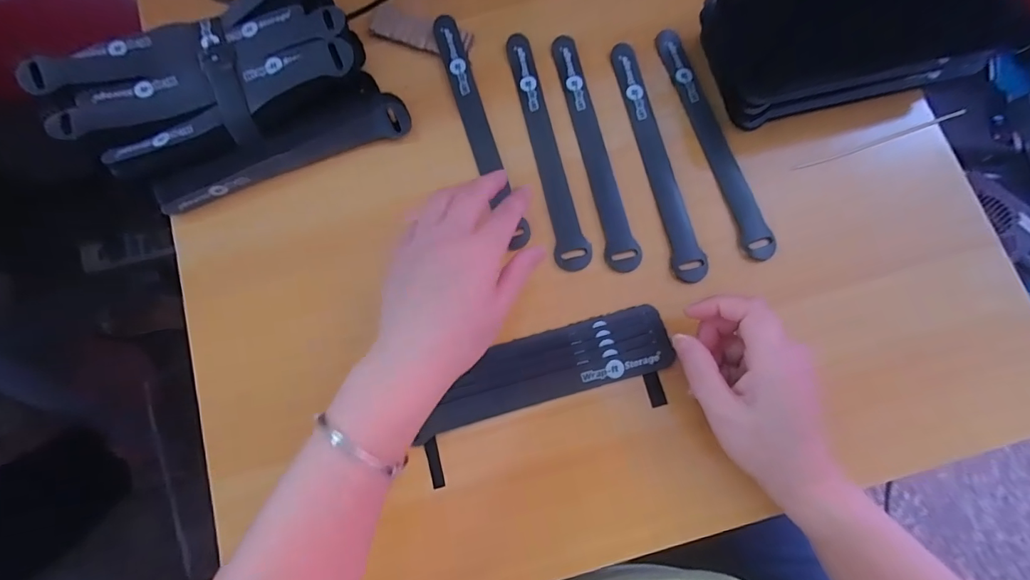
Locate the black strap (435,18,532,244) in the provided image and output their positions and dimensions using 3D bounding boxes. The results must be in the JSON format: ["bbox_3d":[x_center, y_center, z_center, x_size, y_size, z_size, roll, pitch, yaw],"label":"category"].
[{"bbox_3d":[-0.029,-0.131,0.379,0.021,0.008,0.209,-18,78,-3],"label":"black strap"}]

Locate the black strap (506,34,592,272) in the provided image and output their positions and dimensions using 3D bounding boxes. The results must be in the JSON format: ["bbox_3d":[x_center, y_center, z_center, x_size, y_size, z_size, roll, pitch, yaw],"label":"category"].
[{"bbox_3d":[0.025,-0.115,0.375,0.025,0.004,0.207,-12,75,2],"label":"black strap"}]

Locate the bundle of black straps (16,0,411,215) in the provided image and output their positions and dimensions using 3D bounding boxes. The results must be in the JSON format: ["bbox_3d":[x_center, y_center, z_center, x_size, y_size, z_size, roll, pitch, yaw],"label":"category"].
[{"bbox_3d":[-0.224,-0.155,0.362,0.231,0.046,0.145,-22,75,-4],"label":"bundle of black straps"}]

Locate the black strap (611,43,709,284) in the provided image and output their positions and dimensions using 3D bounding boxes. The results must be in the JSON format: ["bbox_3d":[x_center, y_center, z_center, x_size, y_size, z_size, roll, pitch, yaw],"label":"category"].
[{"bbox_3d":[0.109,-0.105,0.362,0.022,0.004,0.203,-12,74,-1],"label":"black strap"}]

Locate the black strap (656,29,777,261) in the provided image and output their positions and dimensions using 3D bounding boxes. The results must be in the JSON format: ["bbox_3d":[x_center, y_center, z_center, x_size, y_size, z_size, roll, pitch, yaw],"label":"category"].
[{"bbox_3d":[0.154,-0.118,0.365,0.022,0.006,0.201,-17,76,4],"label":"black strap"}]

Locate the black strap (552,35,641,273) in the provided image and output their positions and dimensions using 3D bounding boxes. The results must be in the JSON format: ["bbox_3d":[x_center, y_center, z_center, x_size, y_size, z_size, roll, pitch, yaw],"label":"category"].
[{"bbox_3d":[0.062,-0.115,0.374,0.024,0.004,0.209,-11,74,-1],"label":"black strap"}]

